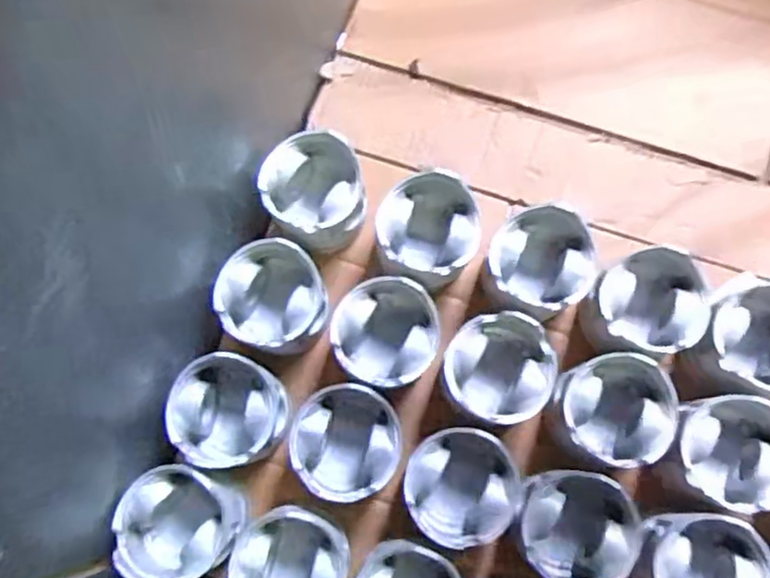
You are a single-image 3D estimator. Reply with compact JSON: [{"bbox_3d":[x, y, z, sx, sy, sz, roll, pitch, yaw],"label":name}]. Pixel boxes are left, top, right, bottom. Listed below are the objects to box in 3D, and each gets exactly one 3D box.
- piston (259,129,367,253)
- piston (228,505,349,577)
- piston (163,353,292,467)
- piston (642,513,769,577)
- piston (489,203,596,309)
[{"bbox_3d":[-0.066,-0.088,0.630,0.089,0.078,0.095,-18,79,-3],"label":"piston"},{"bbox_3d":[-0.078,0.231,0.549,0.092,0.076,0.092,0,78,1],"label":"piston"},{"bbox_3d":[-0.135,0.106,0.577,0.097,0.063,0.093,-4,78,0],"label":"piston"},{"bbox_3d":[0.261,0.232,0.538,0.096,0.058,0.095,13,79,4],"label":"piston"},{"bbox_3d":[0.143,-0.027,0.614,0.089,0.084,0.083,0,78,1],"label":"piston"}]

